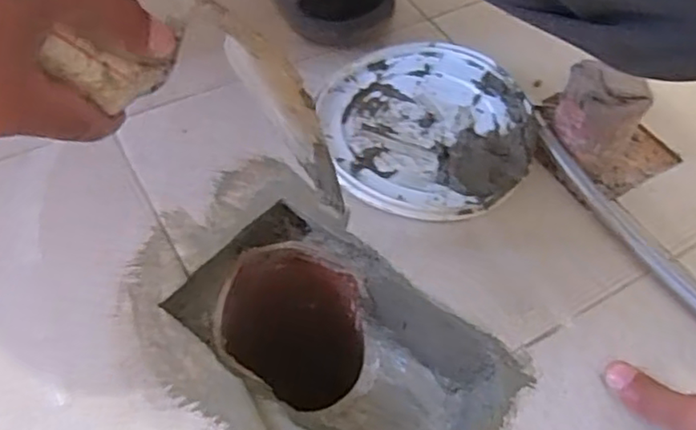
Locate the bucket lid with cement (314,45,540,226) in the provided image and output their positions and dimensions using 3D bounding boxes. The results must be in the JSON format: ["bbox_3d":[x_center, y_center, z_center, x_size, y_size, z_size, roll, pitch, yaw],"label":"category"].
[{"bbox_3d":[0.058,-0.069,0.489,0.151,0.024,0.167,-10,54,-11],"label":"bucket lid with cement"}]

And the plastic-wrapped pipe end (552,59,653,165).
[{"bbox_3d":[0.180,-0.068,0.477,0.062,0.069,0.041,27,56,16],"label":"plastic-wrapped pipe end"}]

